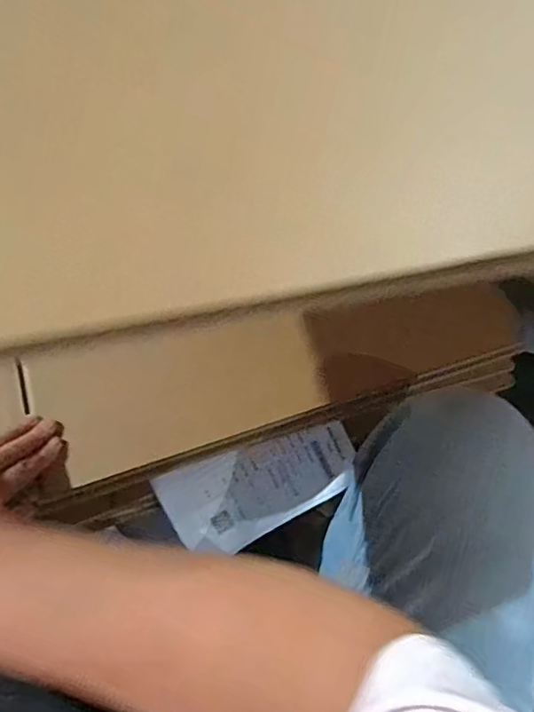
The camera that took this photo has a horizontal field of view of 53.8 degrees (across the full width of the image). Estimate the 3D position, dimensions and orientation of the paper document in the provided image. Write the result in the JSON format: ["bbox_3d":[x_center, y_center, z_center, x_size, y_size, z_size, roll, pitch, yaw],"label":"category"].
[{"bbox_3d":[-0.002,0.141,0.556,0.204,0.017,0.099,-18,99,-13],"label":"paper document"}]

